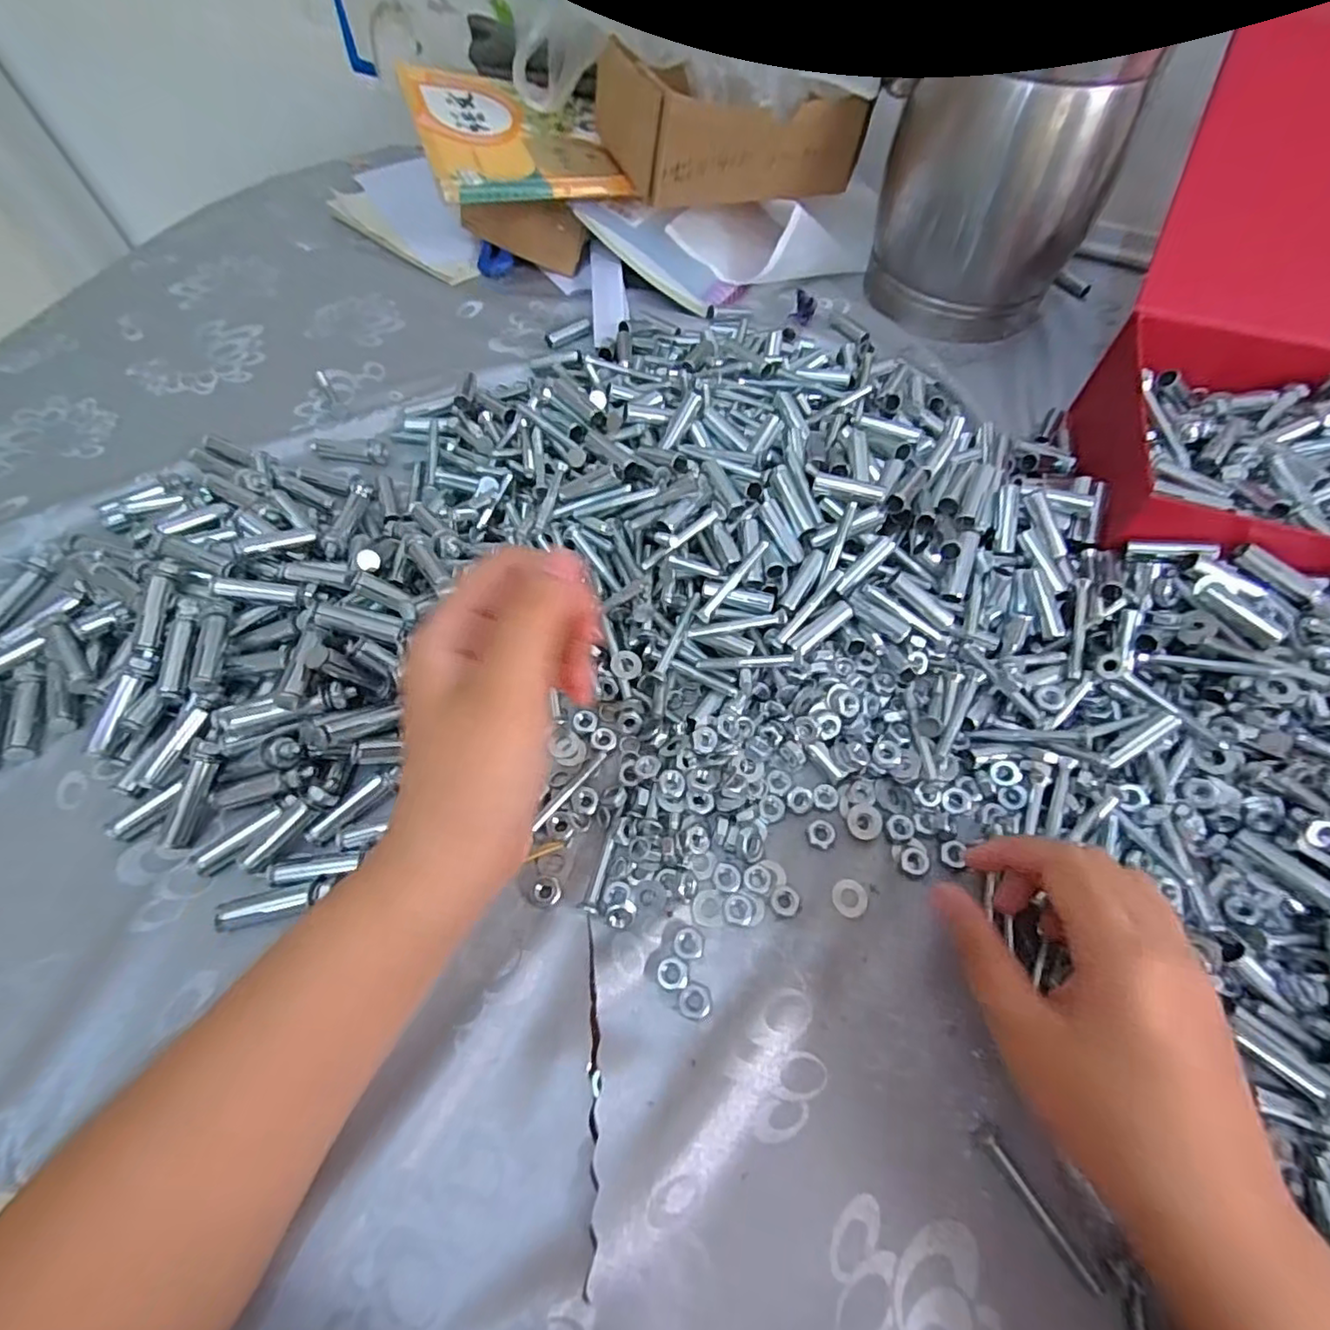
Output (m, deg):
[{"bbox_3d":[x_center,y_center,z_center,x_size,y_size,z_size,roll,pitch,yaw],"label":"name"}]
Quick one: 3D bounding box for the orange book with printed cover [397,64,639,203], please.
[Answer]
[{"bbox_3d":[-0.124,-0.435,0.513,0.146,0.012,0.178,-13,65,-18],"label":"orange book with printed cover"}]

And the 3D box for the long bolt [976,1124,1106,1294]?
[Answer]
[{"bbox_3d":[0.139,0.200,0.231,0.007,0.007,0.056,-30,63,-17],"label":"long bolt"}]

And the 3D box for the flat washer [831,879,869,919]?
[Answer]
[{"bbox_3d":[0.085,0.108,0.288,0.016,0.004,0.016,0,59,0],"label":"flat washer"}]

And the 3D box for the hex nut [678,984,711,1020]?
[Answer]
[{"bbox_3d":[0.013,0.142,0.264,0.014,0.004,0.013,11,59,6],"label":"hex nut"}]

